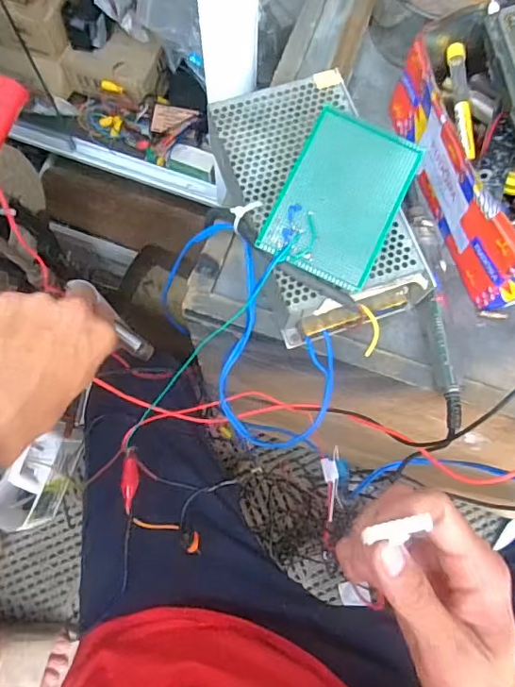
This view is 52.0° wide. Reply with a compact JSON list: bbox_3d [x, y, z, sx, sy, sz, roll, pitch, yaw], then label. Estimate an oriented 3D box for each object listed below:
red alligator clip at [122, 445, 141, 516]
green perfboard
[{"bbox_3d":[-0.118,0.126,0.490,0.016,0.011,0.058,1,75,-2],"label":"red alligator clip"},{"bbox_3d":[0.061,-0.104,0.374,0.080,0.004,0.116,24,83,1],"label":"green perfboard"}]

